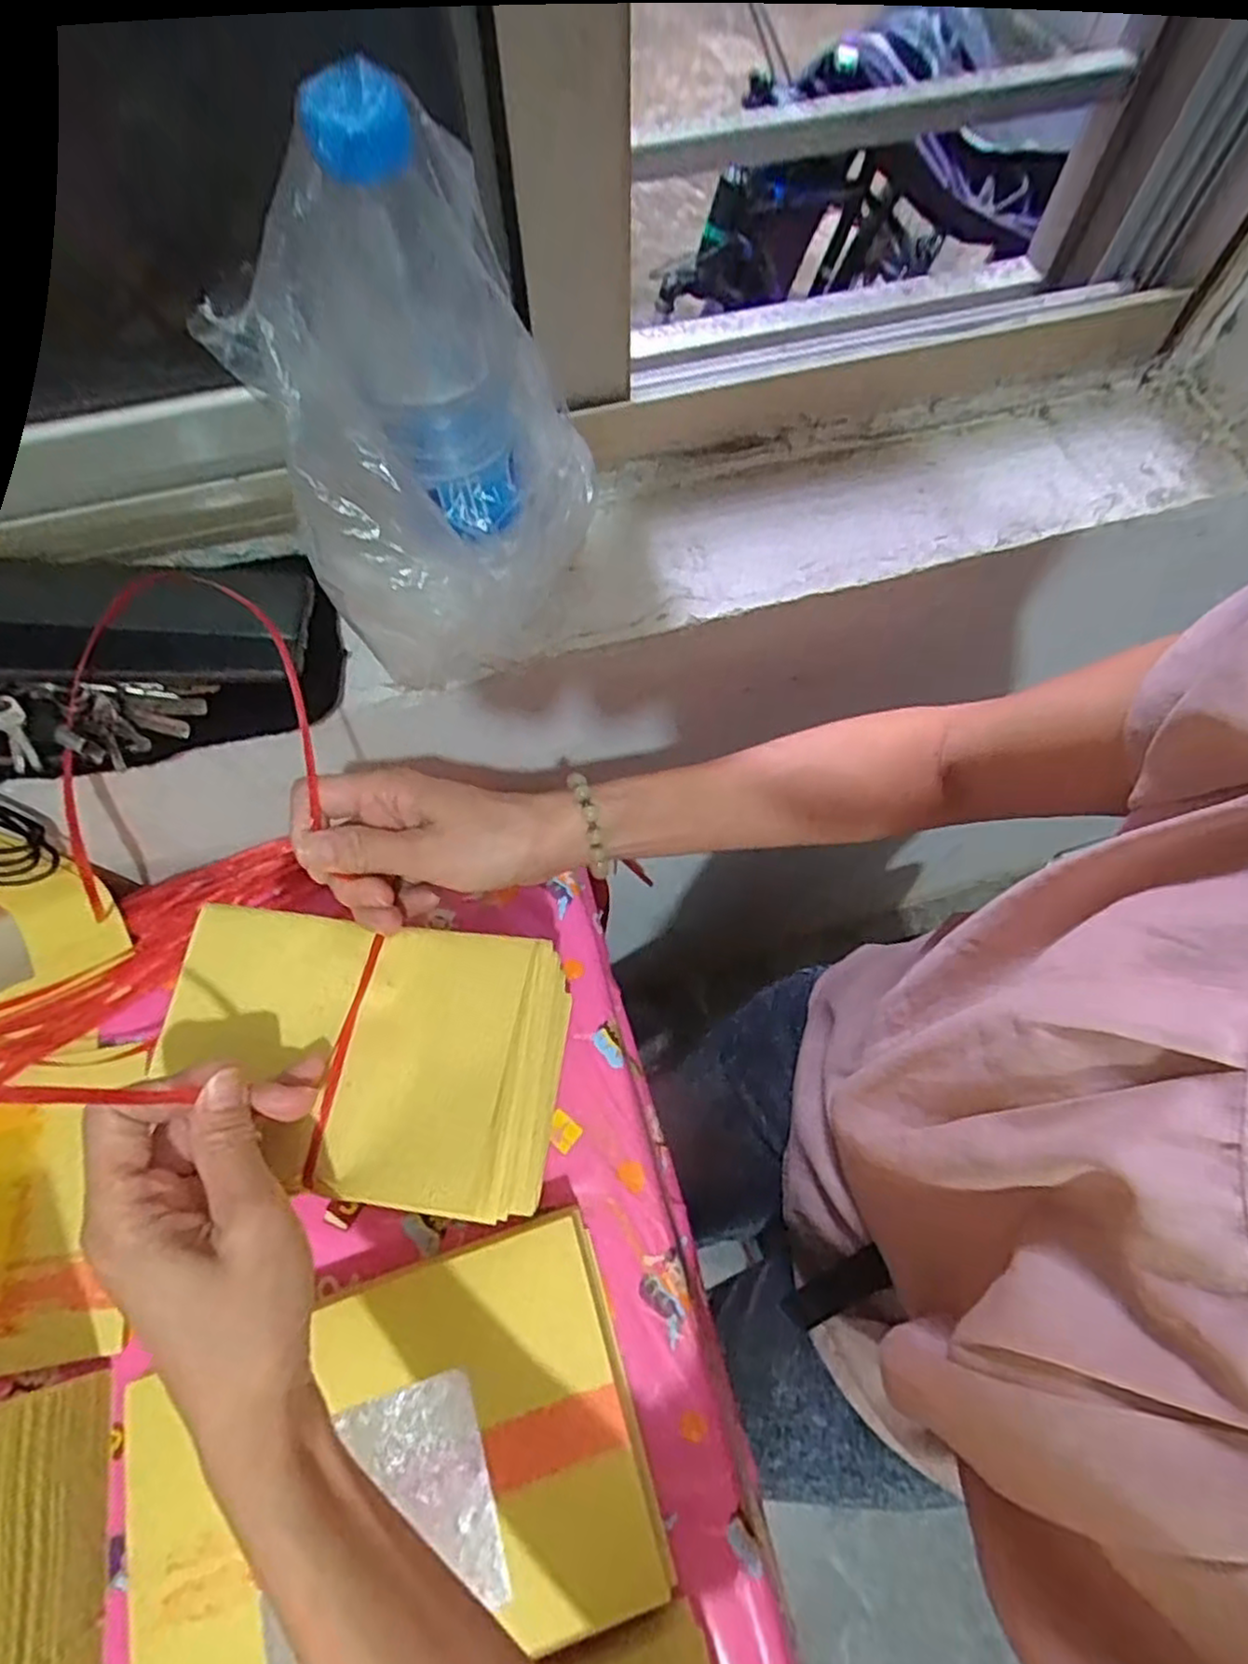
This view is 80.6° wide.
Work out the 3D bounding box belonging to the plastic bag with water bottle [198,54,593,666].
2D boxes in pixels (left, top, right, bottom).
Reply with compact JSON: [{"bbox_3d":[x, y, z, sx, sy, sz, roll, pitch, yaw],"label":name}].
[{"bbox_3d":[-0.079,-0.147,0.313,0.097,0.222,0.131,12,67,6],"label":"plastic bag with water bottle"}]

